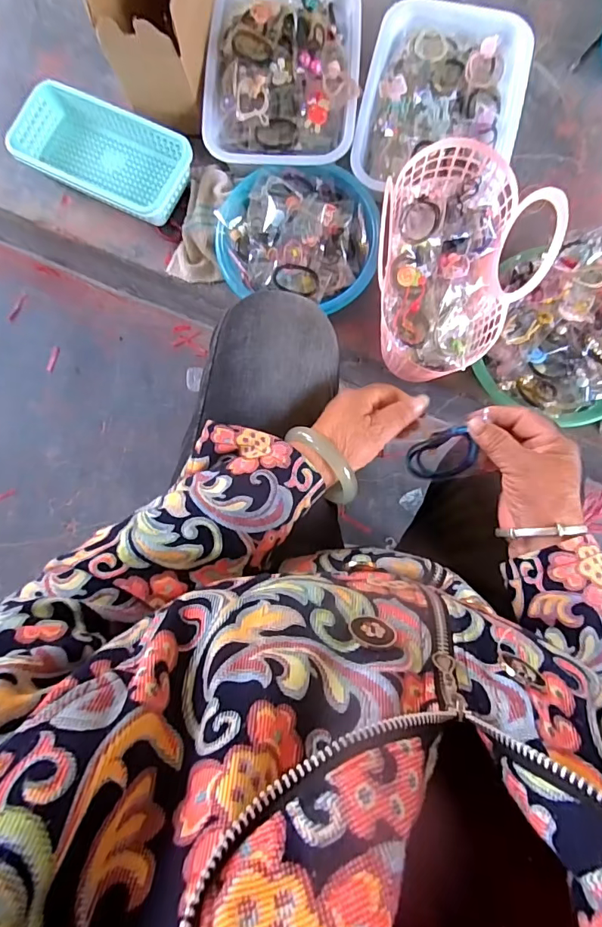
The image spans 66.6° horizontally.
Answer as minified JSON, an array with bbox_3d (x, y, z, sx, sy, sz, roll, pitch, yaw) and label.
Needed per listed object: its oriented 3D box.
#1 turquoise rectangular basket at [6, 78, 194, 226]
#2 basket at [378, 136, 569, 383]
[{"bbox_3d":[-0.295,-0.465,0.693,0.265,0.055,0.134,25,87,3],"label":"turquoise rectangular basket"},{"bbox_3d":[0.175,-0.247,0.555,0.169,0.180,0.266,-2,84,2],"label":"basket"}]

